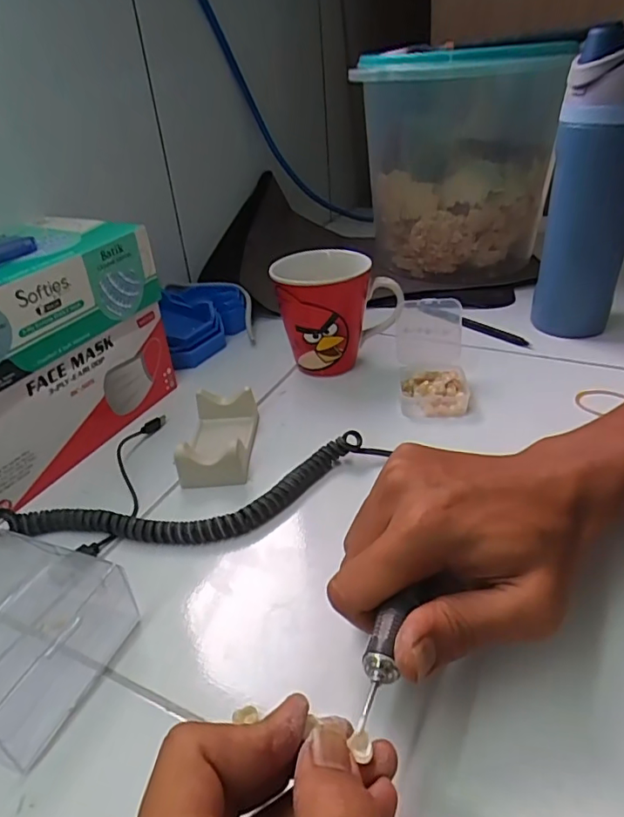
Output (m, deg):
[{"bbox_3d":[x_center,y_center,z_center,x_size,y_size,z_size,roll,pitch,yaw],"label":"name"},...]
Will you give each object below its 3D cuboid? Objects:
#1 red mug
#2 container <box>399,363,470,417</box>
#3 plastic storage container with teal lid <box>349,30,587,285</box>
[{"bbox_3d":[0.020,-0.090,0.484,0.103,0.085,0.082,-8,34,-7],"label":"red mug"},{"bbox_3d":[0.102,-0.017,0.446,0.055,0.020,0.057,1,34,6],"label":"container"},{"bbox_3d":[0.171,-0.294,0.647,0.221,0.242,0.205,6,34,16],"label":"plastic storage container with teal lid"}]

